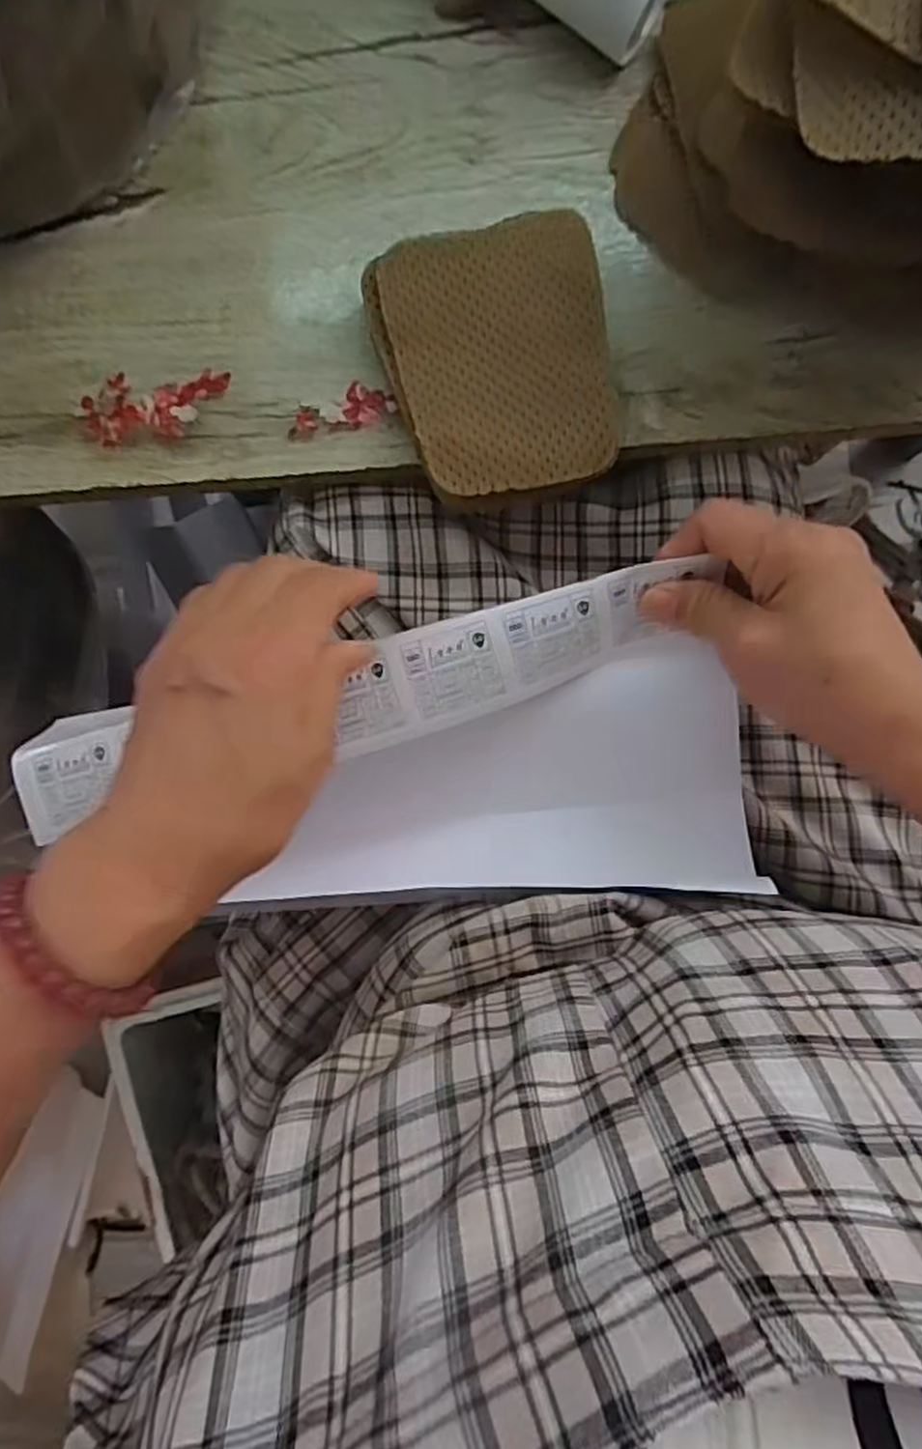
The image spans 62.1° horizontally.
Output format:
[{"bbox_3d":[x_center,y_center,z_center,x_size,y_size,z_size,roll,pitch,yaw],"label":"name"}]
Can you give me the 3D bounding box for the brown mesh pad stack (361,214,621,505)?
[{"bbox_3d":[0.018,-0.163,0.355,0.101,0.035,0.126,-12,88,6],"label":"brown mesh pad stack"}]

